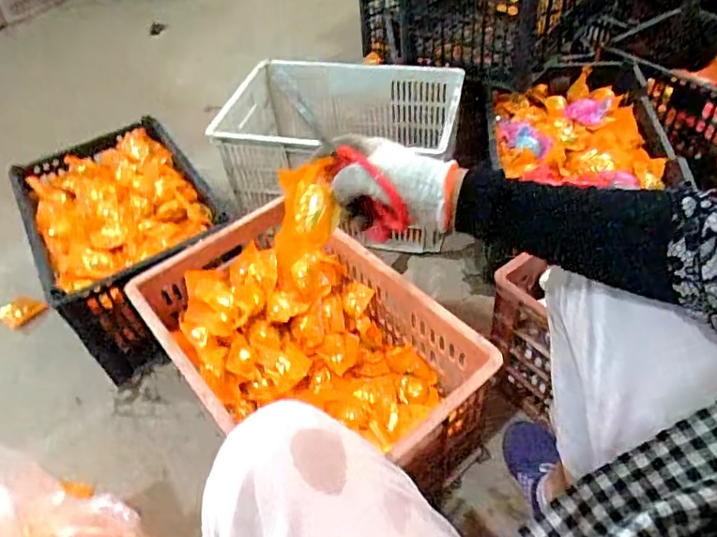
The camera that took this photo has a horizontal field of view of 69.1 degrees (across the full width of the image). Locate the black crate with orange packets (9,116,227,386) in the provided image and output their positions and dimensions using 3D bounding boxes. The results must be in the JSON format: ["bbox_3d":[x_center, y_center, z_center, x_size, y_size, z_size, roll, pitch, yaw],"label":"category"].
[{"bbox_3d":[-0.448,-0.051,1.058,0.309,0.241,0.457,-27,50,-18],"label":"black crate with orange packets"}]

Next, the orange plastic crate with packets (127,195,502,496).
[{"bbox_3d":[-0.080,0.142,0.786,0.301,0.232,0.472,-34,53,-24],"label":"orange plastic crate with packets"}]

